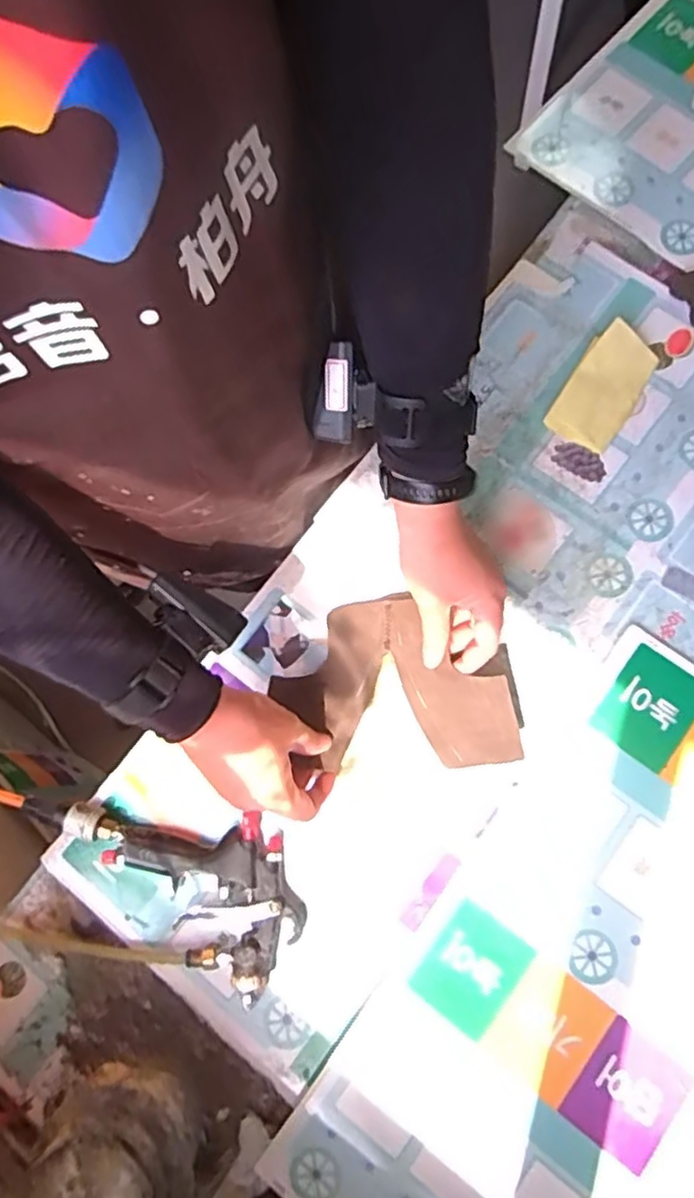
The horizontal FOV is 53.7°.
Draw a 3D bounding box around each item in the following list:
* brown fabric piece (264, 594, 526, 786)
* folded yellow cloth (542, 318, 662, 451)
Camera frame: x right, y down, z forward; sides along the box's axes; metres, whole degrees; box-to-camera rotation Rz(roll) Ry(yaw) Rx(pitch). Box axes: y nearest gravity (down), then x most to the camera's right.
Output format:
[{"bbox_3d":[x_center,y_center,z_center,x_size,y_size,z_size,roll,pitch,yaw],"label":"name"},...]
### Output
[{"bbox_3d":[0.035,0.068,0.564,0.186,0.060,0.147,-7,76,-3],"label":"brown fabric piece"},{"bbox_3d":[0.232,-0.192,0.619,0.060,0.020,0.117,31,82,11],"label":"folded yellow cloth"}]

